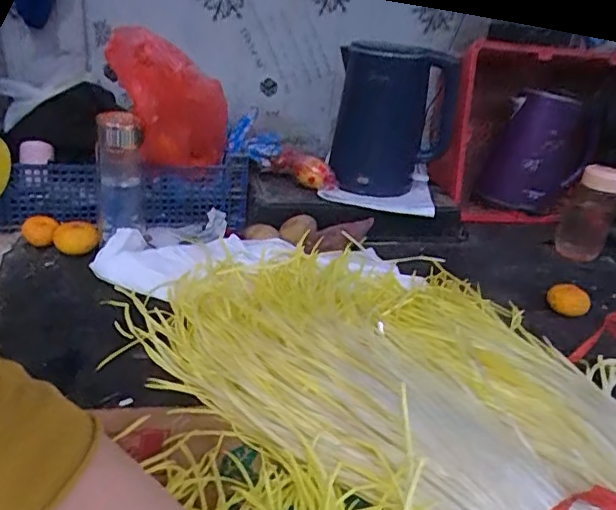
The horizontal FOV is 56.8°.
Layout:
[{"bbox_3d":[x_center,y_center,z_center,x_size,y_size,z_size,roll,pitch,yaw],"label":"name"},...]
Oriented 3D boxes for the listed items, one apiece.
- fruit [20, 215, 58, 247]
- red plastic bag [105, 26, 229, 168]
[{"bbox_3d":[-0.379,-0.032,0.805,0.046,0.037,0.044,-8,31,-26],"label":"fruit"},{"bbox_3d":[-0.197,-0.221,0.829,0.168,0.192,0.105,0,29,-13],"label":"red plastic bag"}]

